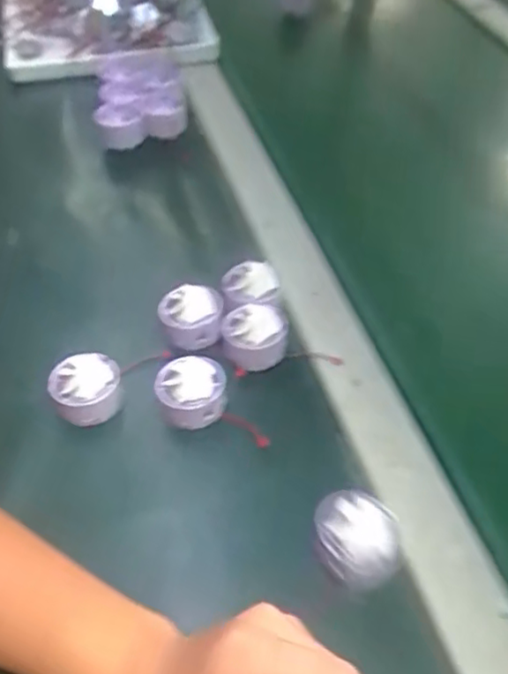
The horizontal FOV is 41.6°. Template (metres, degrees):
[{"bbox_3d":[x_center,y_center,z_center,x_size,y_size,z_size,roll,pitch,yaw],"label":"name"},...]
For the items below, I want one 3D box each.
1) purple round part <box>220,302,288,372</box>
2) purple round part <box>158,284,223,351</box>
[{"bbox_3d":[0.002,0.001,0.510,0.049,0.031,0.045,1,48,-1],"label":"purple round part"},{"bbox_3d":[-0.049,-0.015,0.520,0.047,0.042,0.039,-4,48,-5],"label":"purple round part"}]

